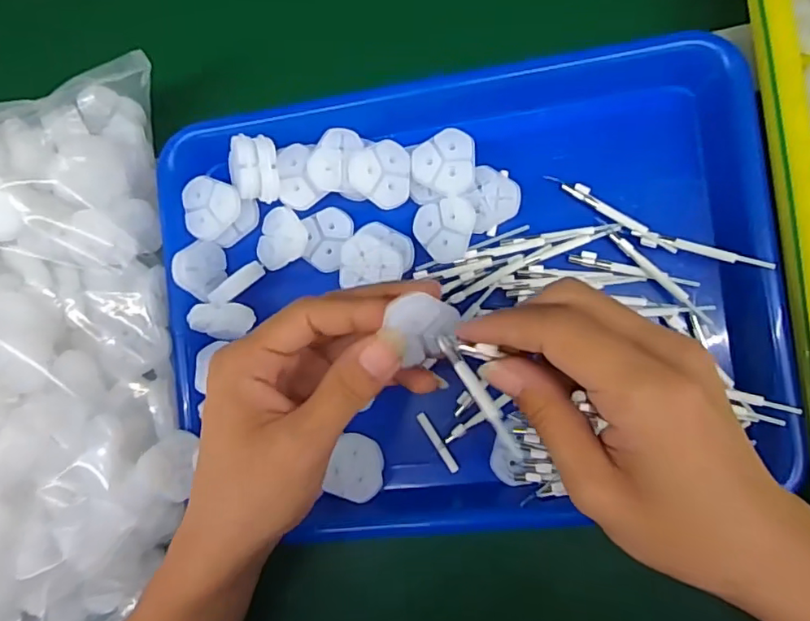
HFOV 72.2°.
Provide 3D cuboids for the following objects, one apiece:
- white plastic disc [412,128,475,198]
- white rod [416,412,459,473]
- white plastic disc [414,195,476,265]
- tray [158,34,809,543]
[{"bbox_3d":[0.022,-0.084,0.316,0.035,0.007,0.036,0,87,9],"label":"white plastic disc"},{"bbox_3d":[0.019,0.077,0.322,0.005,0.004,0.039,-33,83,6],"label":"white rod"},{"bbox_3d":[0.024,-0.046,0.317,0.034,0.007,0.035,4,100,23],"label":"white plastic disc"},{"bbox_3d":[0.030,-0.003,0.317,0.327,0.034,0.260,-7,86,9],"label":"tray"}]

